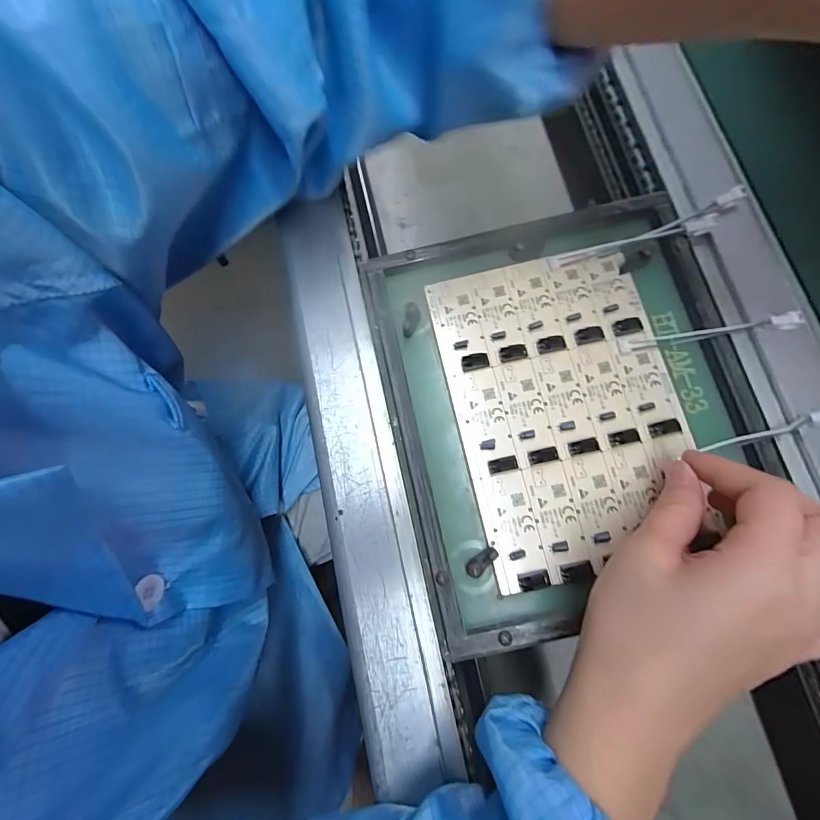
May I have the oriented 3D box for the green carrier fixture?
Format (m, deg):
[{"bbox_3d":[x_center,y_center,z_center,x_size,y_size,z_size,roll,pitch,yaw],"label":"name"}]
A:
[{"bbox_3d":[0.089,-0.004,0.242,0.196,0.019,0.235,-13,77,-2],"label":"green carrier fixture"}]

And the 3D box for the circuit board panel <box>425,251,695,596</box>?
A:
[{"bbox_3d":[0.093,-0.004,0.244,0.126,0.007,0.191,-13,77,1],"label":"circuit board panel"}]

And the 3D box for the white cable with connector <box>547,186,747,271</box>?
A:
[{"bbox_3d":[0.151,-0.110,0.256,0.121,0.021,0.019,-16,75,-5],"label":"white cable with connector"}]

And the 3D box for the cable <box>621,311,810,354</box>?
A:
[{"bbox_3d":[0.177,-0.046,0.241,0.098,0.005,0.009,-8,76,13],"label":"cable"}]

